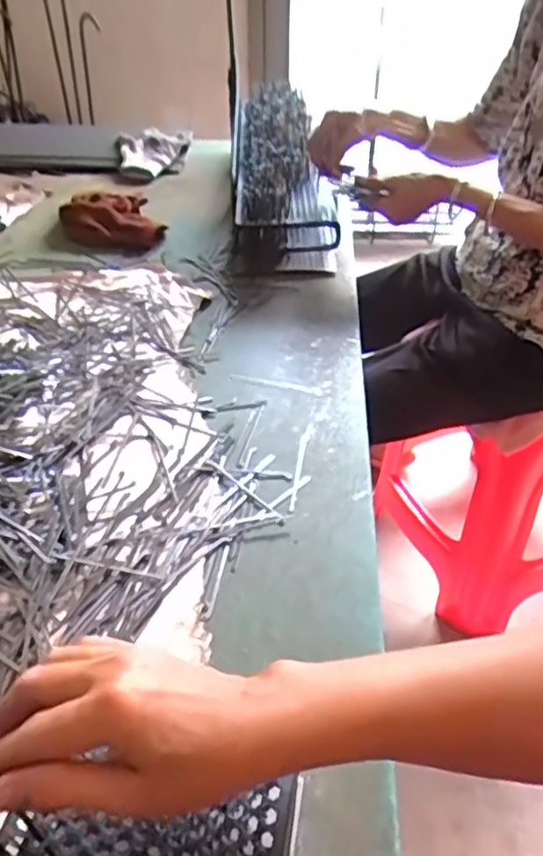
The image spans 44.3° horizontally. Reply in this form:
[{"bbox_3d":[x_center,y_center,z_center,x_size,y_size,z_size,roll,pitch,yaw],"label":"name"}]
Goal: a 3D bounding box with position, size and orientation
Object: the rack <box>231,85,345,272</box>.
[{"bbox_3d":[0.013,-0.442,1.134,0.149,0.126,0.542,0,40,-1],"label":"rack"}]

